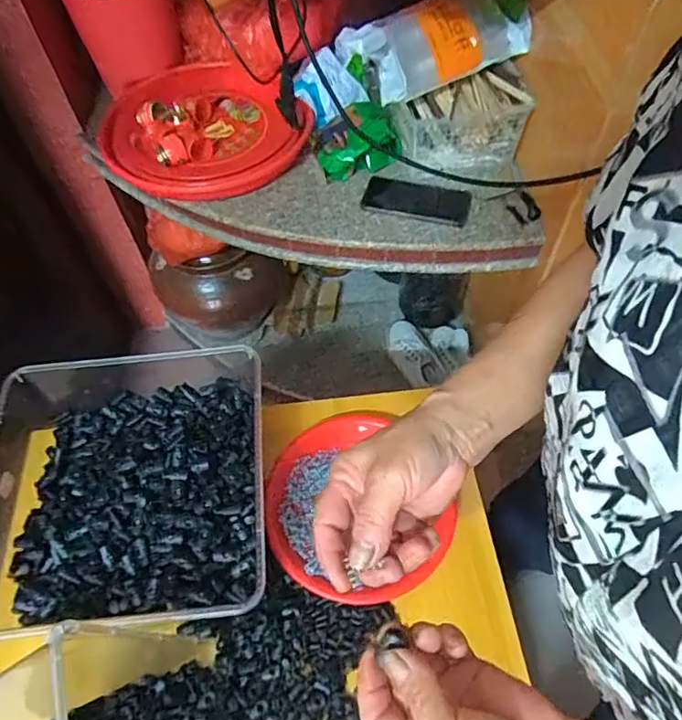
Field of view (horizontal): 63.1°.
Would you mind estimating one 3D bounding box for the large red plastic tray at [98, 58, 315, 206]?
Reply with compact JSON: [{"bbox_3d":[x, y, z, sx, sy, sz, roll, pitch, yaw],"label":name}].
[{"bbox_3d":[-0.245,-0.419,0.974,0.344,0.060,0.363,-24,59,-13],"label":"large red plastic tray"}]

